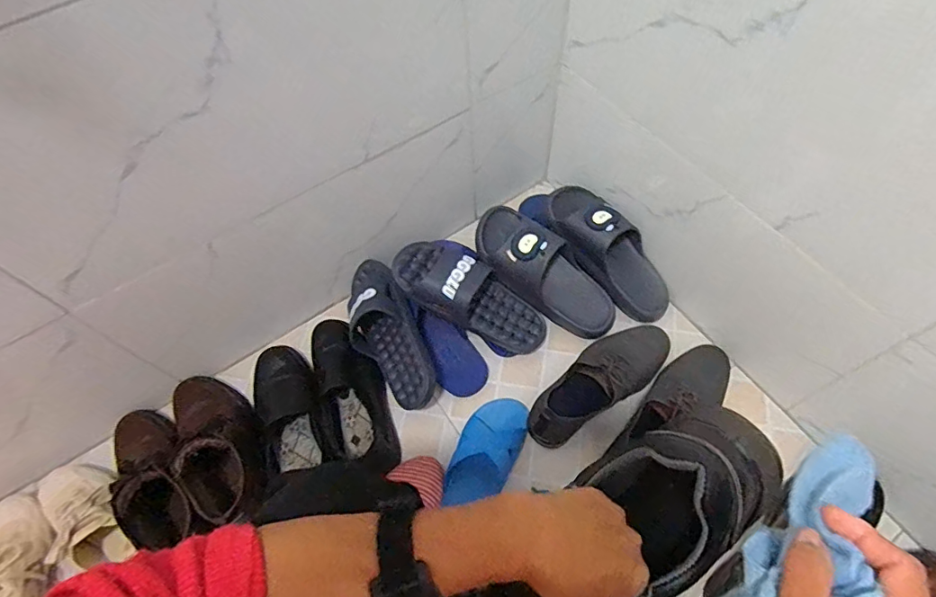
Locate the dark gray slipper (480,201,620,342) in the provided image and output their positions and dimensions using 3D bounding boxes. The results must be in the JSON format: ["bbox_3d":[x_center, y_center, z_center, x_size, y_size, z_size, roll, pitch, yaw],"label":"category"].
[{"bbox_3d":[0.135,-0.043,0.840,0.284,0.081,0.096,42,70,-2],"label":"dark gray slipper"}]

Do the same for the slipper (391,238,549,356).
[{"bbox_3d":[0.015,-0.004,0.839,0.284,0.081,0.098,30,65,-9],"label":"slipper"}]

